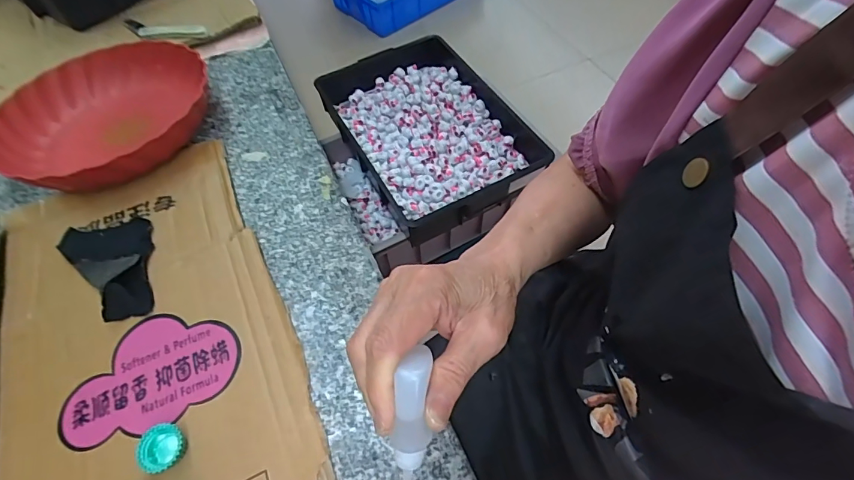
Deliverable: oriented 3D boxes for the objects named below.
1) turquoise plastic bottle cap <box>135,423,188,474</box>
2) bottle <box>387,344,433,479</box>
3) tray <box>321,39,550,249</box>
[{"bbox_3d":[-0.200,0.157,0.326,0.031,0.014,0.032,0,56,1],"label":"turquoise plastic bottle cap"},{"bbox_3d":[-0.008,0.097,0.227,0.019,0.079,0.028,5,12,5],"label":"bottle"},{"bbox_3d":[0.014,-0.257,0.996,0.368,0.089,0.501,-25,59,-13],"label":"tray"}]

